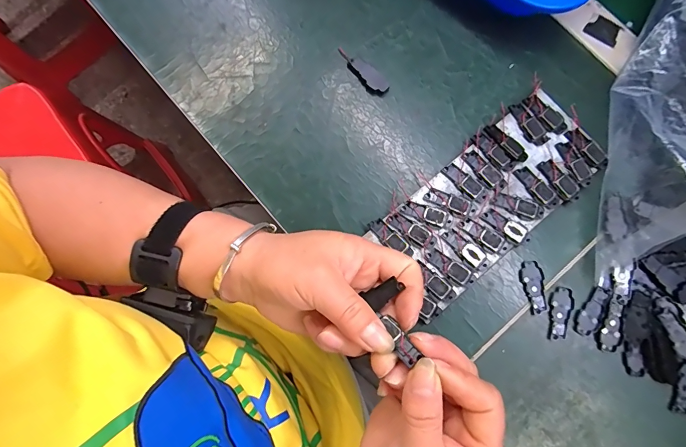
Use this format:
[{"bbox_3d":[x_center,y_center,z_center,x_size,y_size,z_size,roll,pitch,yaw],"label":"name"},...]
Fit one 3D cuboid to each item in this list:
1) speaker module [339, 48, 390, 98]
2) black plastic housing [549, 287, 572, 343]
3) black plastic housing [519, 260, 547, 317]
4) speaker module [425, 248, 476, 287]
[{"bbox_3d":[0.017,-0.127,0.308,0.017,0.005,0.054,-38,82,-6],"label":"speaker module"},{"bbox_3d":[0.162,0.067,0.276,0.015,0.004,0.040,17,80,3],"label":"black plastic housing"},{"bbox_3d":[0.144,0.048,0.279,0.016,0.004,0.039,-2,80,0],"label":"black plastic housing"},{"bbox_3d":[0.080,0.033,0.274,0.039,0.004,0.012,35,82,6],"label":"speaker module"}]

